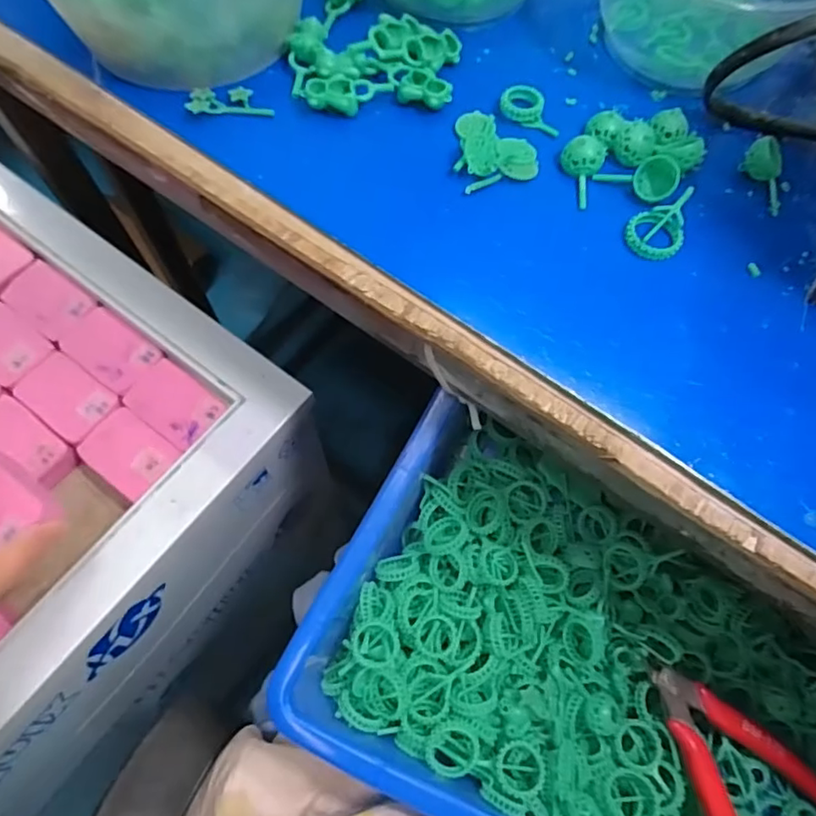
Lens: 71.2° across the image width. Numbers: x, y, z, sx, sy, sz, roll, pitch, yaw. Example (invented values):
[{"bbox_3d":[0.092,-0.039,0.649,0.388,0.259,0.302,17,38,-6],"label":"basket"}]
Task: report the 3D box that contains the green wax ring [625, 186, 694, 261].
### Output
[{"bbox_3d":[0.120,-0.088,0.267,0.025,0.008,0.043,32,70,11],"label":"green wax ring"}]

